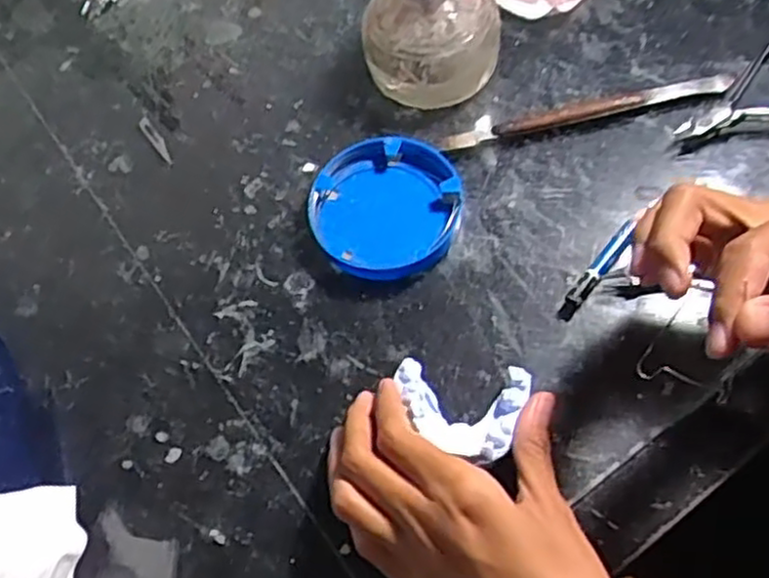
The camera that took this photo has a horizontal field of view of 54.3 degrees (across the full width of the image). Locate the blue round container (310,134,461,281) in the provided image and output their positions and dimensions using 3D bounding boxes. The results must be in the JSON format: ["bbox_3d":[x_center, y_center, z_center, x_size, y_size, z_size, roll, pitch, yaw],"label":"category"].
[{"bbox_3d":[0.000,-0.041,0.396,0.077,0.021,0.076,-3,64,7],"label":"blue round container"}]

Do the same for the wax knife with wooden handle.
[{"bbox_3d":[0.110,-0.100,0.413,0.161,0.010,0.016,-13,64,2],"label":"wax knife with wooden handle"}]

